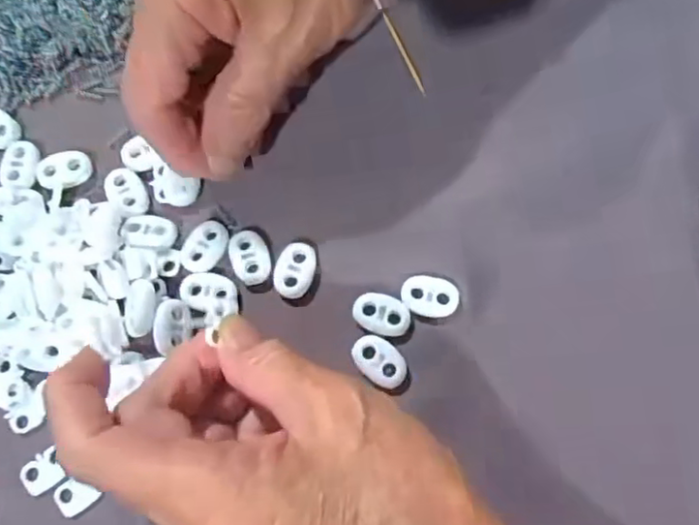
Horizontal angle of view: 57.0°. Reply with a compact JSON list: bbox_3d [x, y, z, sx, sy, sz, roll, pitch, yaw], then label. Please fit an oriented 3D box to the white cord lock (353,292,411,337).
[{"bbox_3d":[0.013,0.020,0.251,0.022,0.004,0.016,20,75,8],"label":"white cord lock"}]

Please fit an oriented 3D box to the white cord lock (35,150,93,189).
[{"bbox_3d":[-0.119,-0.039,0.268,0.023,0.004,0.015,-8,73,-1],"label":"white cord lock"}]

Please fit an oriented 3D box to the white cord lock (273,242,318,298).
[{"bbox_3d":[-0.022,0.003,0.257,0.016,0.004,0.023,13,74,6],"label":"white cord lock"}]

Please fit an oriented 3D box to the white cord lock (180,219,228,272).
[{"bbox_3d":[-0.058,-0.007,0.258,0.016,0.004,0.023,31,76,10],"label":"white cord lock"}]

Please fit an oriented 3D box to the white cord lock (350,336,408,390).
[{"bbox_3d":[0.011,0.038,0.245,0.023,0.005,0.015,40,78,12],"label":"white cord lock"}]

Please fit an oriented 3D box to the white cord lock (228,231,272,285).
[{"bbox_3d":[-0.040,-0.003,0.257,0.015,0.004,0.022,-20,73,-5],"label":"white cord lock"}]

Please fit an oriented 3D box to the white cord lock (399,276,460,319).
[{"bbox_3d":[0.031,0.014,0.253,0.022,0.005,0.015,11,74,5],"label":"white cord lock"}]

